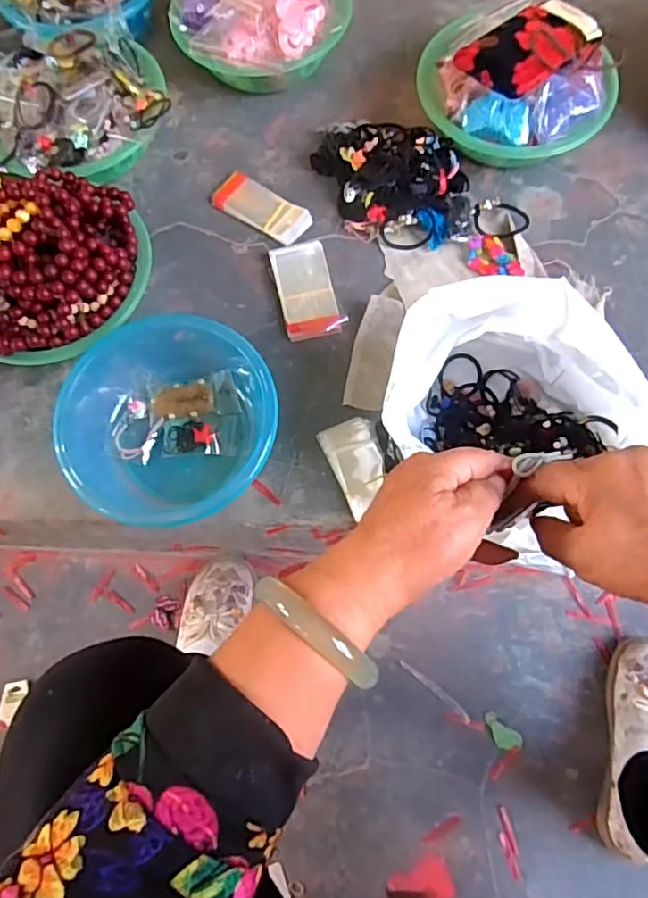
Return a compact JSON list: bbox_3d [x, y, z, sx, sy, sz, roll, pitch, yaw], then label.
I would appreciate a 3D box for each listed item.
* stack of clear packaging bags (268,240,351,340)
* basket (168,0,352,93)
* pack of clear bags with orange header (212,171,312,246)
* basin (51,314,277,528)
[{"bbox_3d":[-0.021,-0.189,0.710,0.067,0.019,0.129,-13,71,-2],"label":"stack of clear packaging bags"},{"bbox_3d":[-0.085,-0.585,0.803,0.235,0.110,0.223,-16,71,-3],"label":"basket"},{"bbox_3d":[-0.080,-0.307,0.756,0.124,0.014,0.055,32,75,12],"label":"pack of clear bags with orange header"},{"bbox_3d":[-0.163,-0.038,0.641,0.228,0.076,0.221,-1,71,2],"label":"basin"}]

